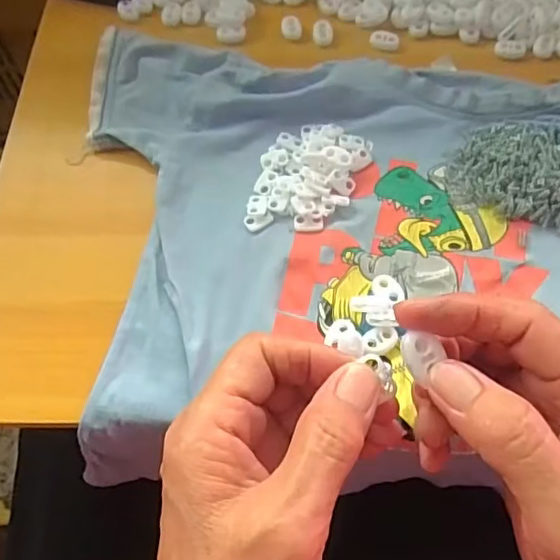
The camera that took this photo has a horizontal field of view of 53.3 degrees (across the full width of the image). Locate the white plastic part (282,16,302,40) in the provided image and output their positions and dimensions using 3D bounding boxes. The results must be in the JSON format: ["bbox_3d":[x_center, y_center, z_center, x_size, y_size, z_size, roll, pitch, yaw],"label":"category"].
[{"bbox_3d":[0.009,-0.199,0.438,0.016,0.008,0.016,3,63,2],"label":"white plastic part"}]

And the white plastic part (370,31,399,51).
[{"bbox_3d":[0.082,-0.188,0.436,0.022,0.008,0.014,10,63,5],"label":"white plastic part"}]

